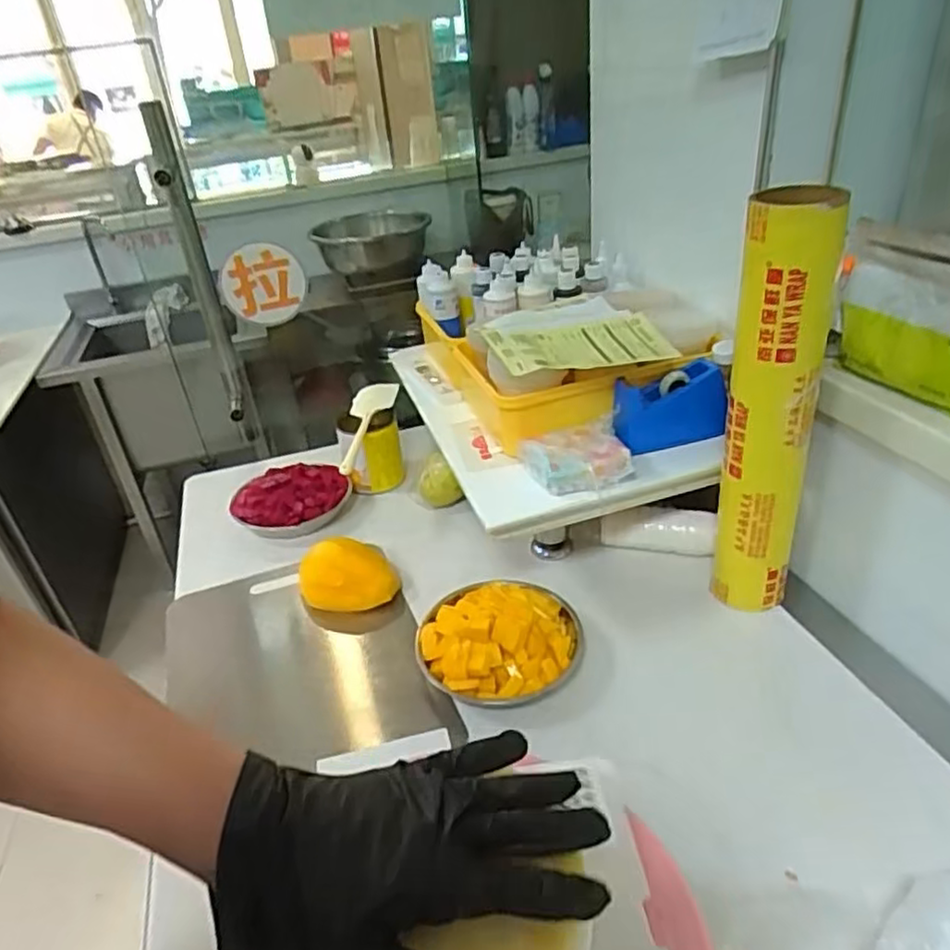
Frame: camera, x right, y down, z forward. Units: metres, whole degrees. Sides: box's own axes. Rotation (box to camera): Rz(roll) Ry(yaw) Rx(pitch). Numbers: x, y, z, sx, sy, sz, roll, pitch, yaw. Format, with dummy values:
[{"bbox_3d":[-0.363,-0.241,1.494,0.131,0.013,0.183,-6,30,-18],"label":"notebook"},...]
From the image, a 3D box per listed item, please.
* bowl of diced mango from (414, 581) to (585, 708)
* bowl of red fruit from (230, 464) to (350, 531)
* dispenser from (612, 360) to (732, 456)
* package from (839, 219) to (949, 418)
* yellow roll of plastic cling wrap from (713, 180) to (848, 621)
[{"bbox_3d":[0.029,0.187,0.788,0.187,0.071,0.177,-18,35,-18],"label":"bowl of diced mango"},{"bbox_3d":[-0.292,0.042,1.087,0.168,0.058,0.139,0,33,10],"label":"bowl of red fruit"},{"bbox_3d":[0.240,-0.079,0.852,0.148,0.093,0.058,-7,33,-2],"label":"dispenser"},{"bbox_3d":[0.442,-0.159,0.664,0.078,0.144,0.186,-16,34,-15],"label":"package"},{"bbox_3d":[0.306,-0.054,0.723,0.096,0.447,0.066,7,35,19],"label":"yellow roll of plastic cling wrap"}]

